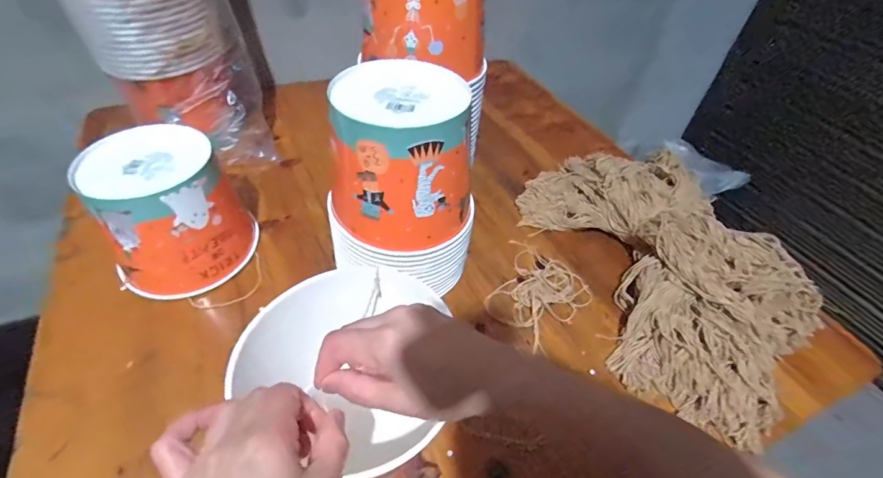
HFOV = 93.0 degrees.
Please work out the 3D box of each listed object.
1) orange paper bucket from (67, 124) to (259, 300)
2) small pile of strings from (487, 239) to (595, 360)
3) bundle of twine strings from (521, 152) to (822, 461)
[{"bbox_3d":[-0.312,-0.029,0.488,0.143,0.141,0.142,-5,47,-9],"label":"orange paper bucket"},{"bbox_3d":[0.114,0.064,0.519,0.113,0.016,0.128,31,52,23],"label":"small pile of strings"},{"bbox_3d":[0.279,0.012,0.529,0.251,0.091,0.426,-11,48,-14],"label":"bundle of twine strings"}]

